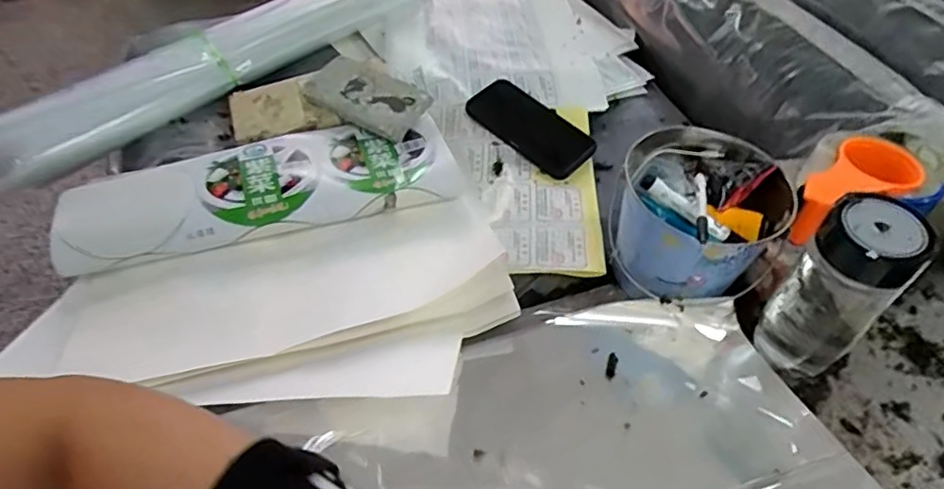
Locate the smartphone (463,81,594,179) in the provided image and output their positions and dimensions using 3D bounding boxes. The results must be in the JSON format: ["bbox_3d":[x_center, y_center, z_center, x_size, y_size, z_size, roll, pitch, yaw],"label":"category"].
[{"bbox_3d":[0.076,-0.150,0.759,0.169,0.011,0.086,38,63,16],"label":"smartphone"}]

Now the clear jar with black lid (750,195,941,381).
[{"bbox_3d":[0.309,0.044,0.518,0.078,0.178,0.062,31,56,23],"label":"clear jar with black lid"}]

